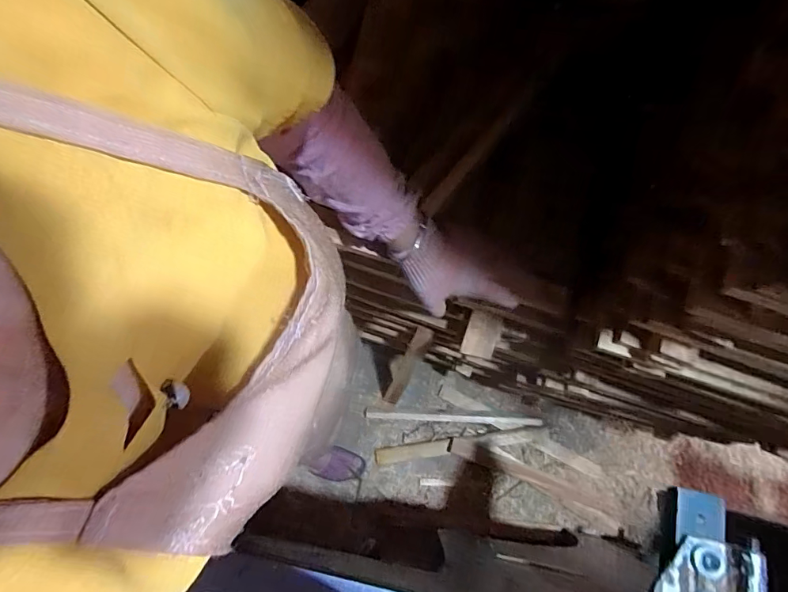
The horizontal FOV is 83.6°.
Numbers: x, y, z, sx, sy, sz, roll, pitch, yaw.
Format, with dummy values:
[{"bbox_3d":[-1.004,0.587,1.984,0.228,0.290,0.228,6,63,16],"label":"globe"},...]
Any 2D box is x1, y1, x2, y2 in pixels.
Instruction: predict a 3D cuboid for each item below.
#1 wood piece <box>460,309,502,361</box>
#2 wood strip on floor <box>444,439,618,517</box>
[{"bbox_3d":[0.145,0.065,0.728,0.052,0.015,0.073,18,75,5],"label":"wood piece"},{"bbox_3d":[0.395,0.514,1.257,0.488,0.023,0.048,20,76,6],"label":"wood strip on floor"}]

